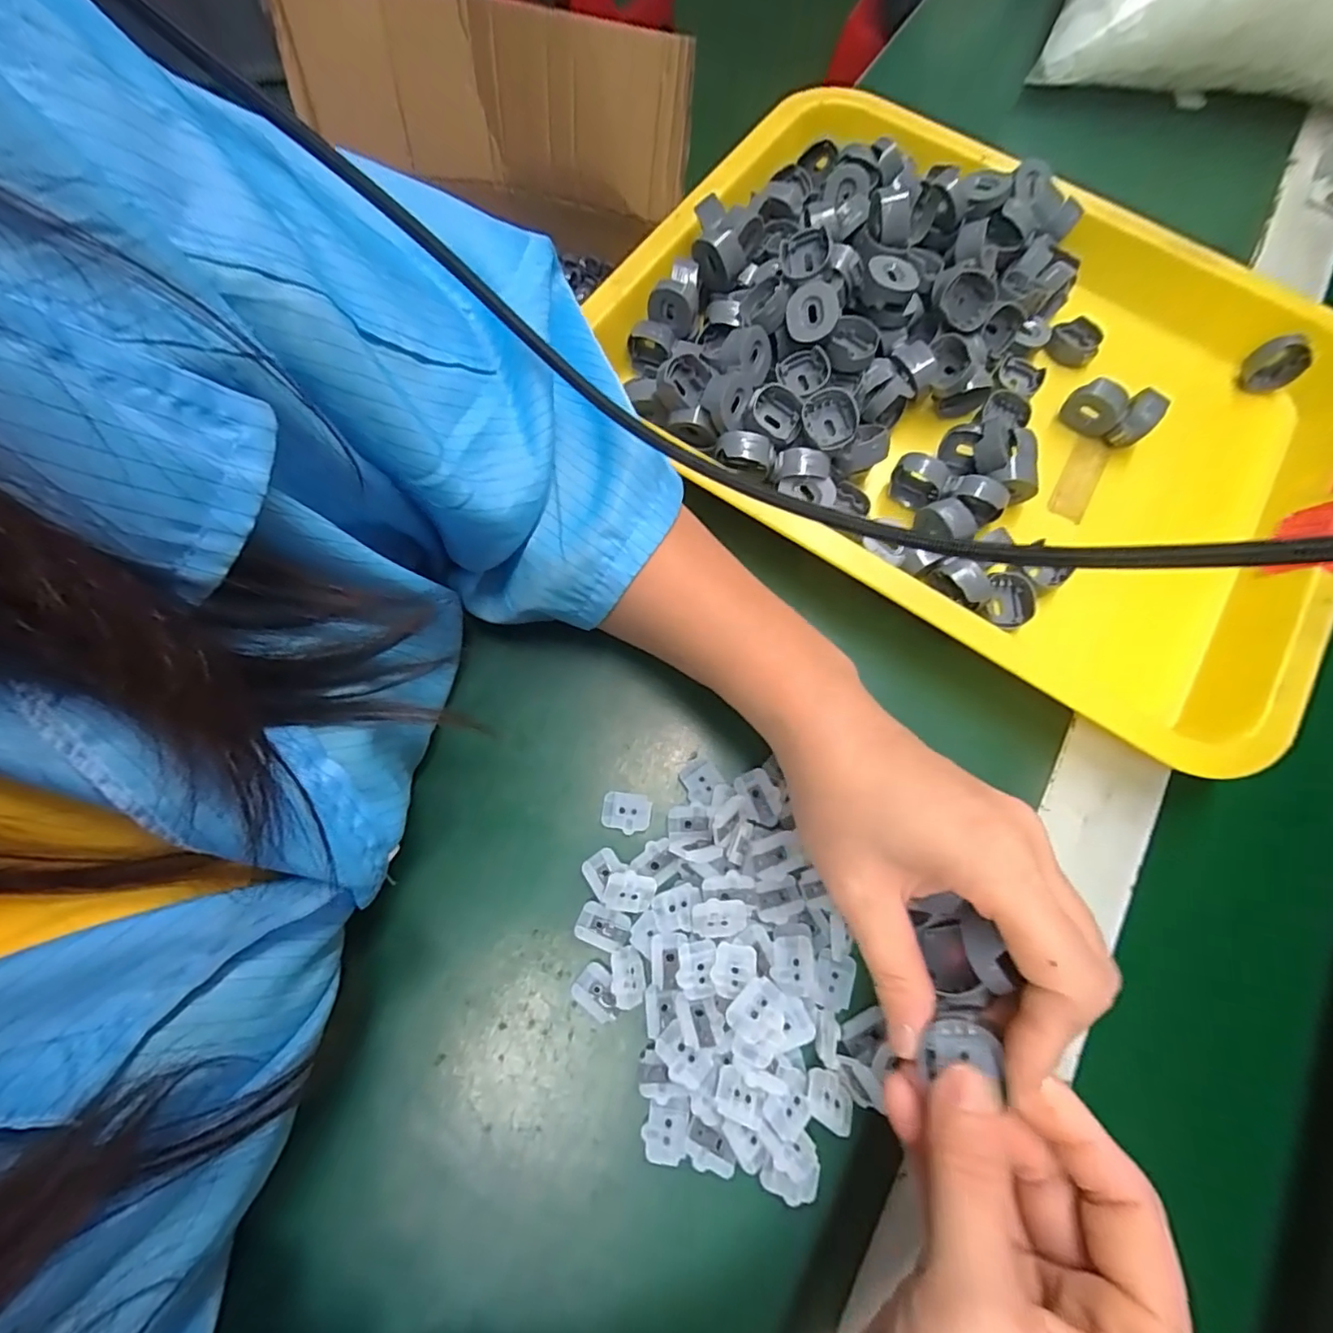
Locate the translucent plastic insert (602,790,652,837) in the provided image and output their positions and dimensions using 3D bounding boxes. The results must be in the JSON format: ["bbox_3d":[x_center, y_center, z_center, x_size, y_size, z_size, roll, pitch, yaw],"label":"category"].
[{"bbox_3d":[-0.018,0.065,0.256,0.021,0.004,0.017,12,71,1],"label":"translucent plastic insert"}]

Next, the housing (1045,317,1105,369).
[{"bbox_3d":[0.239,-0.190,0.339,0.027,0.013,0.028,36,73,9],"label":"housing"}]

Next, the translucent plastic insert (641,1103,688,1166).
[{"bbox_3d":[-0.001,0.176,0.217,0.016,0.004,0.018,8,71,0],"label":"translucent plastic insert"}]

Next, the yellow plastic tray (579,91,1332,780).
[{"bbox_3d":[0.168,-0.157,0.310,0.381,0.054,0.290,33,73,8],"label":"yellow plastic tray"}]

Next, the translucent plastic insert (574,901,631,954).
[{"bbox_3d":[-0.026,0.108,0.240,0.022,0.004,0.015,21,72,4],"label":"translucent plastic insert"}]

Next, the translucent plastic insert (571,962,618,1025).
[{"bbox_3d":[-0.027,0.132,0.234,0.021,0.004,0.016,39,74,10],"label":"translucent plastic insert"}]

